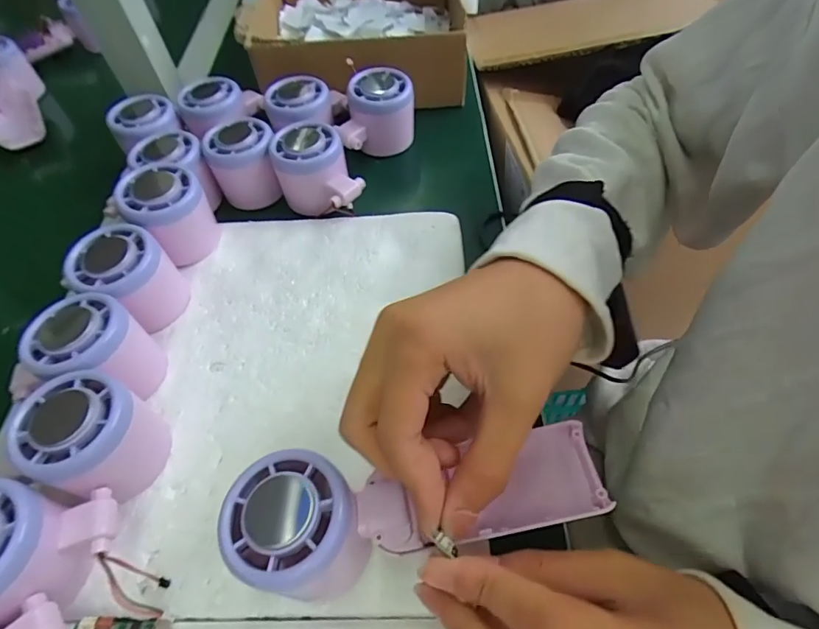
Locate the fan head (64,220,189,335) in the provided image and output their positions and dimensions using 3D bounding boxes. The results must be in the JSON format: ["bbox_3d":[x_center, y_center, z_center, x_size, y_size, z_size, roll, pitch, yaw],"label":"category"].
[{"bbox_3d":[-0.183,-0.020,0.319,0.059,0.054,0.060,6,55,8],"label":"fan head"}]

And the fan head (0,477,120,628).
[{"bbox_3d":[-0.177,0.111,0.223,0.071,0.059,0.056,-3,54,1],"label":"fan head"}]

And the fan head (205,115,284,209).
[{"bbox_3d":[-0.137,-0.126,0.400,0.053,0.051,0.055,-20,56,-11],"label":"fan head"}]

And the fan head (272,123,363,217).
[{"bbox_3d":[-0.076,-0.115,0.385,0.058,0.051,0.066,-20,56,-11],"label":"fan head"}]

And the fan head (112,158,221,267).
[{"bbox_3d":[-0.172,-0.071,0.352,0.053,0.062,0.054,-2,55,2],"label":"fan head"}]

